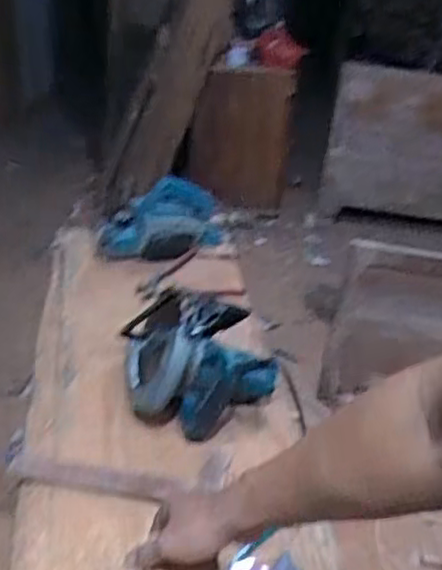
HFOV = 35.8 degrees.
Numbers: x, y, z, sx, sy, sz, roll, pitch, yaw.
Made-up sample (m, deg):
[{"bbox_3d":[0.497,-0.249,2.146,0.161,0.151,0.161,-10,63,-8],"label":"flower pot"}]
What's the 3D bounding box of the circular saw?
[{"bbox_3d":[-0.052,0.116,1.038,0.261,0.187,0.164,15,27,16],"label":"circular saw"}]

